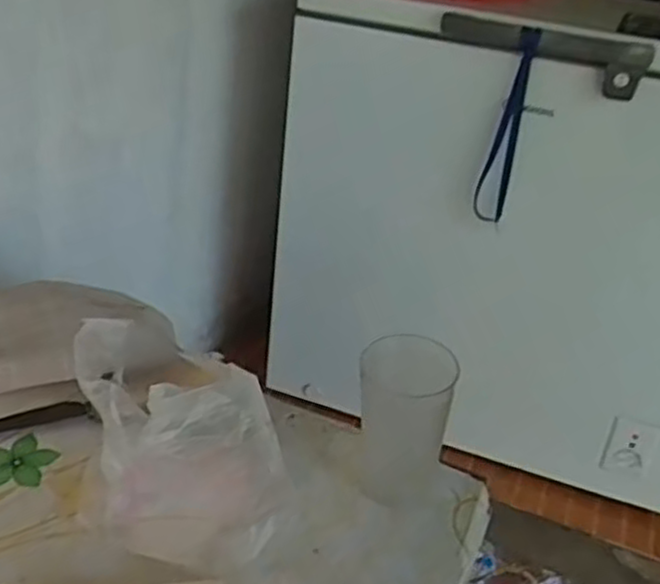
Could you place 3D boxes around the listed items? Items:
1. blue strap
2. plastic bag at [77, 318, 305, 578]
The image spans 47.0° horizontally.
[{"bbox_3d":[0.266,-0.246,1.151,0.049,0.304,0.033,14,30,11],"label":"blue strap"},{"bbox_3d":[-0.111,0.116,0.592,0.121,0.126,0.188,-16,38,-32],"label":"plastic bag"}]

